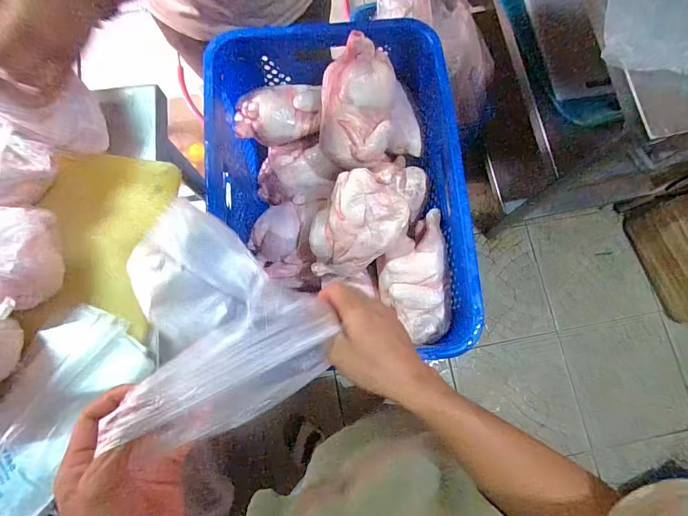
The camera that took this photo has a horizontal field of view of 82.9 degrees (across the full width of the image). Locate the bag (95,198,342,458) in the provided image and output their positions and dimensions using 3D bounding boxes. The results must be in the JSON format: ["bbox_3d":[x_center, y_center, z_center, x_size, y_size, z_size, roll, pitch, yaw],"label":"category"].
[{"bbox_3d":[-0.099,0.061,0.361,0.180,0.052,0.182,8,72,-27],"label":"bag"}]

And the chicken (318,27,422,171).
[{"bbox_3d":[0.044,-0.235,0.607,0.164,0.103,0.173,-3,78,-1],"label":"chicken"}]

